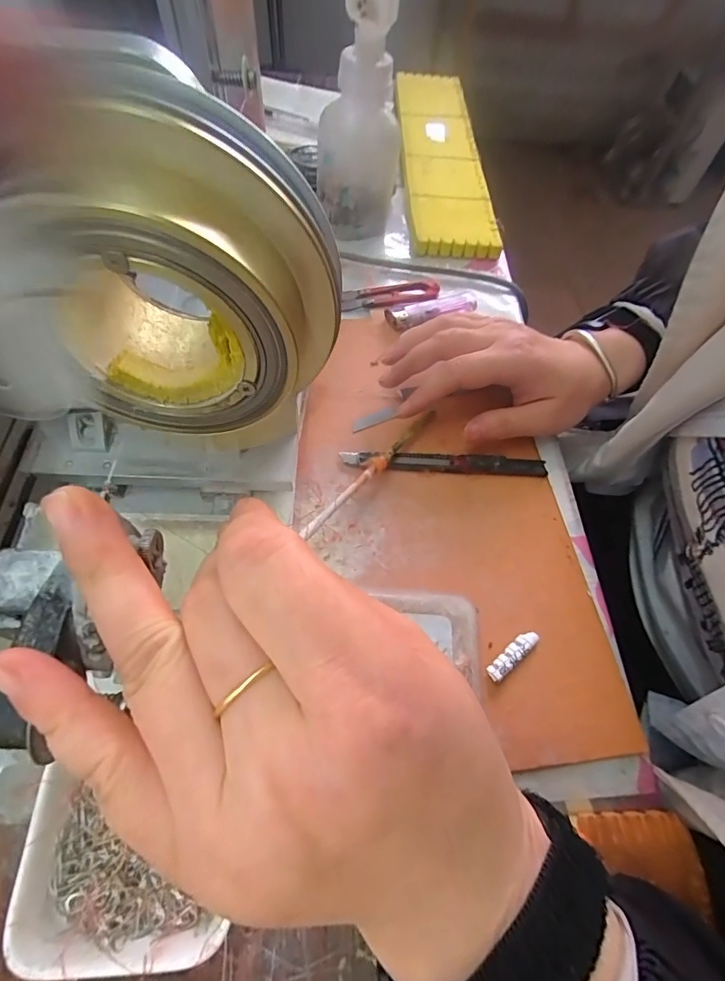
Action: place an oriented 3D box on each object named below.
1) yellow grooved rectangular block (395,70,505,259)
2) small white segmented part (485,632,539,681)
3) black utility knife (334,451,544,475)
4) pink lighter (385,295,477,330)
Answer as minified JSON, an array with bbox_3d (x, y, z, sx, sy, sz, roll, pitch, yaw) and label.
[{"bbox_3d":[0.083,-0.363,0.496,0.082,0.020,0.329,1,61,-4],"label":"yellow grooved rectangular block"},{"bbox_3d":[0.082,0.089,0.254,0.036,0.005,0.009,-36,68,-21],"label":"small white segmented part"},{"bbox_3d":[0.055,-0.019,0.312,0.136,0.011,0.012,3,60,-2],"label":"black utility knife"},{"bbox_3d":[0.057,-0.148,0.379,0.079,0.011,0.020,-19,63,-14],"label":"pink lighter"}]

